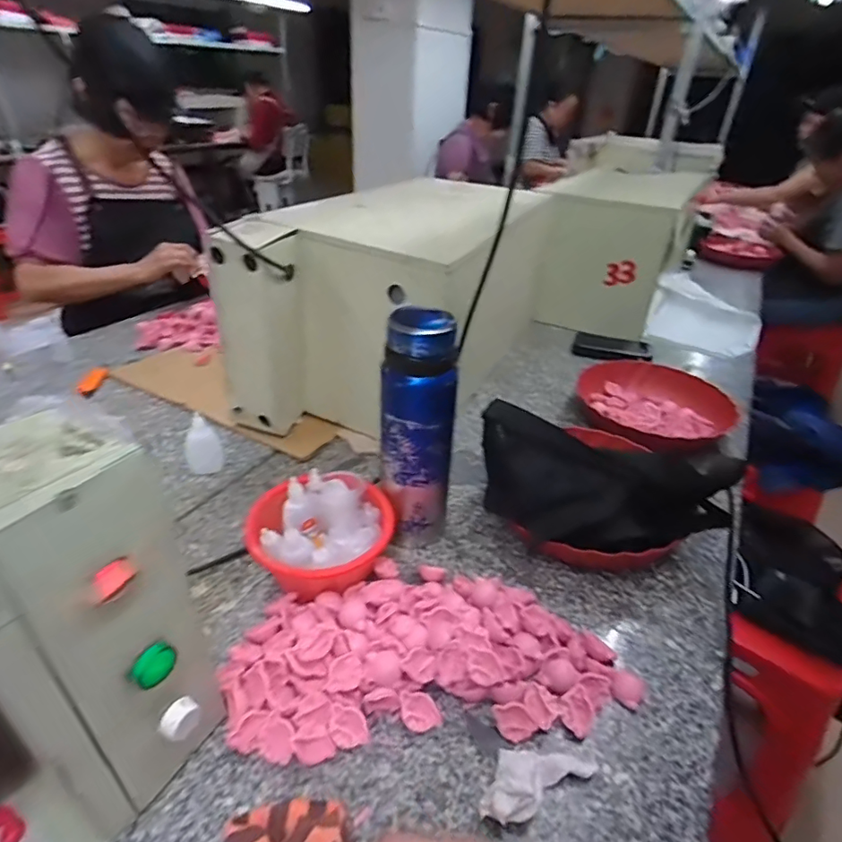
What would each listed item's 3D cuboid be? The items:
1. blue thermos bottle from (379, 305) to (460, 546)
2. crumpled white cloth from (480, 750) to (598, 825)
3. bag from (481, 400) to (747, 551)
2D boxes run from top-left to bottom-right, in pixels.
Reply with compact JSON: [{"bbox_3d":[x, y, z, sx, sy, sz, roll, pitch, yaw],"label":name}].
[{"bbox_3d":[-0.003,0.018,0.562,0.070,0.274,0.065,21,37,25],"label":"blue thermos bottle"},{"bbox_3d":[0.088,0.274,0.408,0.096,0.017,0.045,-16,37,-27],"label":"crumpled white cloth"},{"bbox_3d":[0.212,0.065,0.579,0.288,0.100,0.117,4,33,1],"label":"bag"}]

